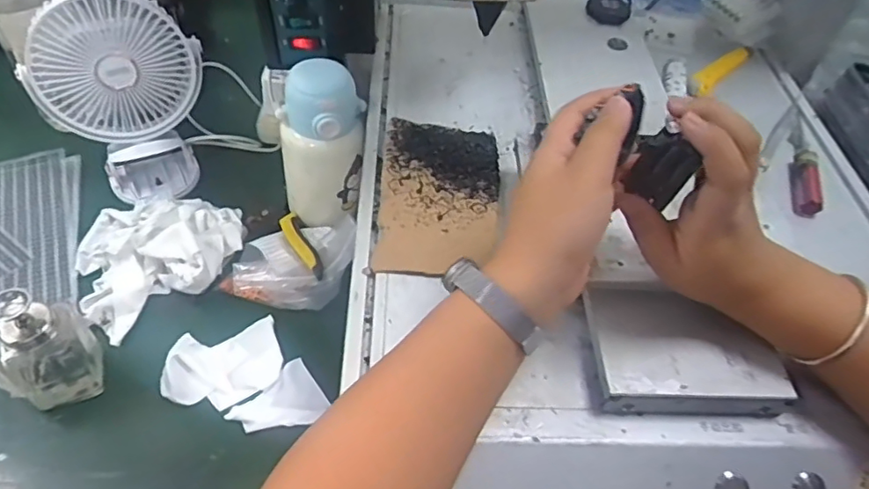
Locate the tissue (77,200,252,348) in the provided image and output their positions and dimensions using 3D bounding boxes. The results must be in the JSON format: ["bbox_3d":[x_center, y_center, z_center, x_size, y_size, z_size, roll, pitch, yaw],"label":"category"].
[{"bbox_3d":[-0.280,-0.009,0.572,0.159,0.054,0.146,-31,61,-27],"label":"tissue"}]

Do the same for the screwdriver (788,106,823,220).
[{"bbox_3d":[0.342,-0.085,0.536,0.022,0.018,0.149,17,52,7],"label":"screwdriver"}]

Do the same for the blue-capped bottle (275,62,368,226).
[{"bbox_3d":[-0.111,-0.096,0.577,0.082,0.156,0.072,-7,53,-11],"label":"blue-capped bottle"}]

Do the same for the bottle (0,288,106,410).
[{"bbox_3d":[-0.319,0.076,0.462,0.062,0.116,0.066,-20,56,-20],"label":"bottle"}]

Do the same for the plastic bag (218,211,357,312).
[{"bbox_3d":[-0.148,0.015,0.585,0.122,0.039,0.099,5,51,-2],"label":"plastic bag"}]

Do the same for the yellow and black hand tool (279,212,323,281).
[{"bbox_3d":[-0.136,0.001,0.590,0.022,0.022,0.096,-18,56,-19],"label":"yellow and black hand tool"}]

